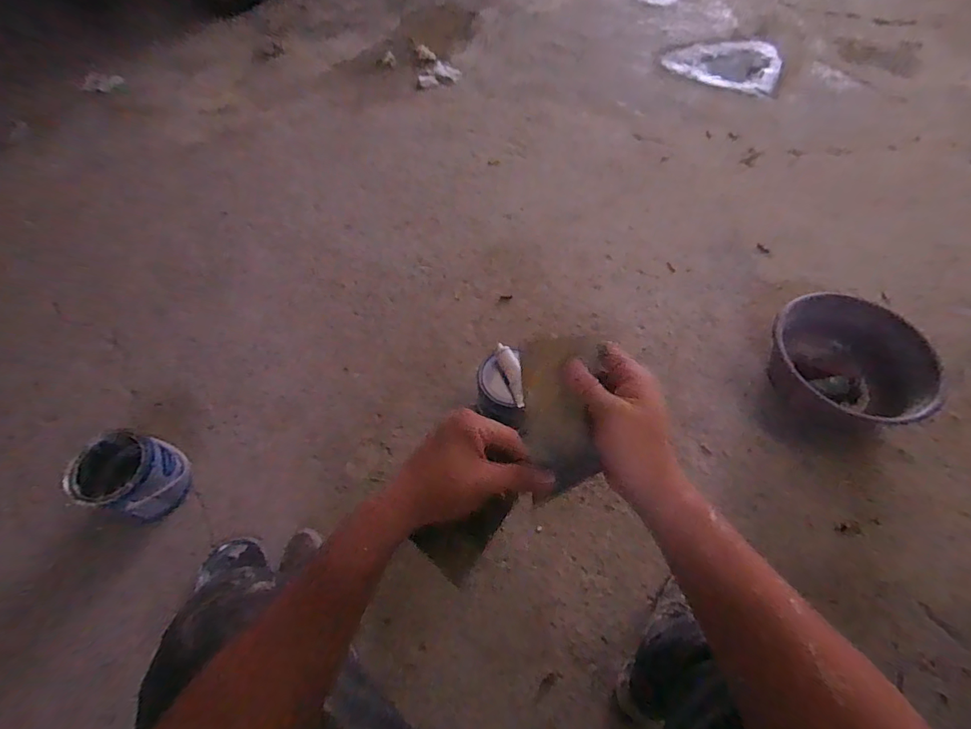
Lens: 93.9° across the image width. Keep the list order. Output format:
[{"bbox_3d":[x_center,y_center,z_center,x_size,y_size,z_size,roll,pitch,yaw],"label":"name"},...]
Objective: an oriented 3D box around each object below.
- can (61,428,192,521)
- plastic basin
[{"bbox_3d":[-0.756,0.241,0.984,0.171,0.166,0.166,22,63,13],"label":"can"},{"bbox_3d":[0.856,0.004,1.087,0.313,0.185,0.334,0,60,1],"label":"plastic basin"}]

